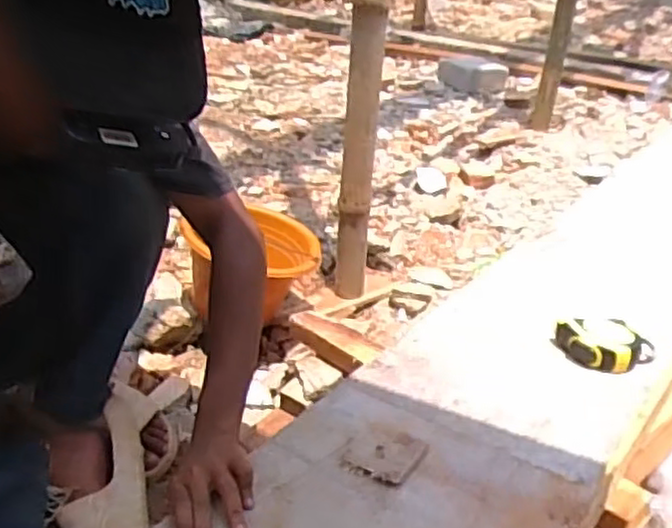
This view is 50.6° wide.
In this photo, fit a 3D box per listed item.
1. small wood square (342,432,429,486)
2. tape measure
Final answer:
[{"bbox_3d":[0.053,0.205,0.782,0.074,0.007,0.076,19,33,27],"label":"small wood square"},{"bbox_3d":[0.361,0.105,0.958,0.129,0.046,0.077,15,31,20],"label":"tape measure"}]

